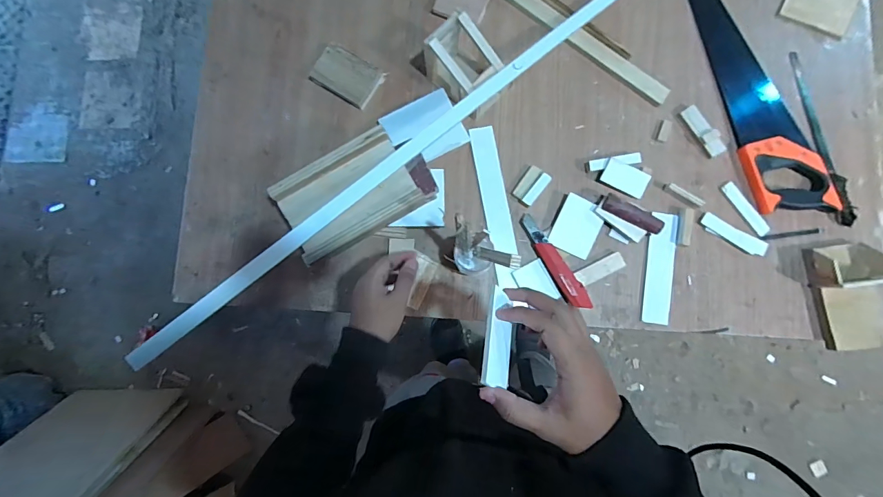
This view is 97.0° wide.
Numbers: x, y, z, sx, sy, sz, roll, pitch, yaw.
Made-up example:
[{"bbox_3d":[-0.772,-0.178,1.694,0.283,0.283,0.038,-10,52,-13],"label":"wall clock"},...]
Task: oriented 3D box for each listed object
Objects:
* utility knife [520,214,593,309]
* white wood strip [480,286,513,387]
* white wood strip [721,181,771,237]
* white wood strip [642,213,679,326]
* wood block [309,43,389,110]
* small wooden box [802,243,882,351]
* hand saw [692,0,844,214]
[{"bbox_3d":[0.189,0.024,0.657,0.034,0.019,0.181,-32,83,-2],"label":"utility knife"},{"bbox_3d":[0.052,0.079,0.349,0.004,0.046,0.084,-7,64,37],"label":"white wood strip"},{"bbox_3d":[0.517,-0.067,0.664,0.022,0.007,0.105,-34,83,-2],"label":"white wood strip"},{"bbox_3d":[0.368,0.032,0.655,0.045,0.008,0.184,7,83,3],"label":"white wood strip"},{"bbox_3d":[-0.170,-0.314,0.711,0.111,0.033,0.079,30,85,5],"label":"wood block"},{"bbox_3d":[0.661,0.074,0.616,0.112,0.044,0.167,-5,83,1],"label":"small wooden box"},{"bbox_3d":[0.550,-0.311,0.685,0.127,0.025,0.511,-11,83,1],"label":"hand saw"}]

